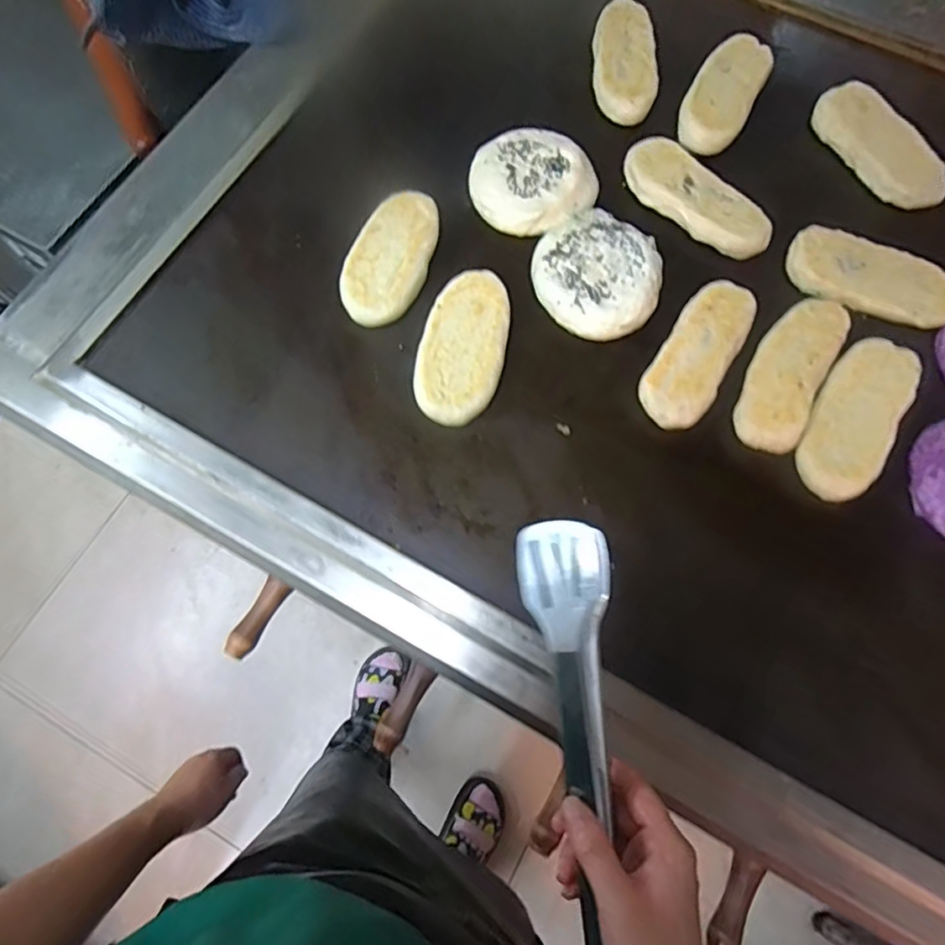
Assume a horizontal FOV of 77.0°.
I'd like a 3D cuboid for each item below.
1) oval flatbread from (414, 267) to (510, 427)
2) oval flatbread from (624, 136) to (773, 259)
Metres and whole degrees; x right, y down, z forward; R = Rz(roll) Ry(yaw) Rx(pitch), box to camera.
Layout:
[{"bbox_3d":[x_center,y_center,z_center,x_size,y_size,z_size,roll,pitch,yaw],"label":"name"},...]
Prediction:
[{"bbox_3d":[-0.009,-0.112,0.530,0.073,0.024,0.145,7,72,2],"label":"oval flatbread"},{"bbox_3d":[0.217,-0.269,0.581,0.069,0.016,0.161,-41,77,-12],"label":"oval flatbread"}]

